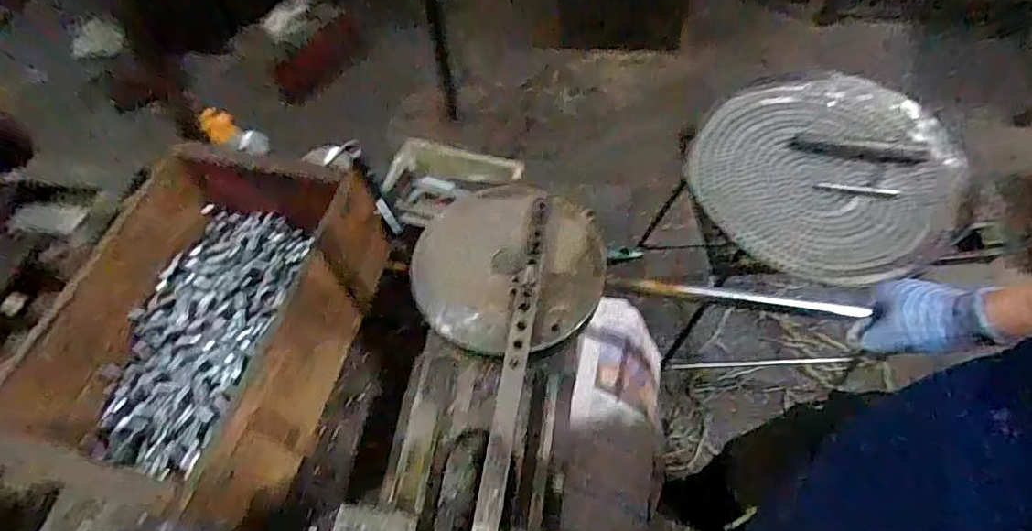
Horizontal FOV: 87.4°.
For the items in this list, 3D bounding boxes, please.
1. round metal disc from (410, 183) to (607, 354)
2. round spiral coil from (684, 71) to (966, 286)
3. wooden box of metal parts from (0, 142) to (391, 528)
[{"bbox_3d":[-0.006,-0.003,0.539,0.182,0.024,0.180,-2,59,3],"label":"round metal disc"},{"bbox_3d":[0.471,-0.154,0.827,0.350,0.032,0.405,39,69,24],"label":"round spiral coil"},{"bbox_3d":[-0.338,0.042,0.585,0.285,0.126,0.356,12,60,11],"label":"wooden box of metal parts"}]

